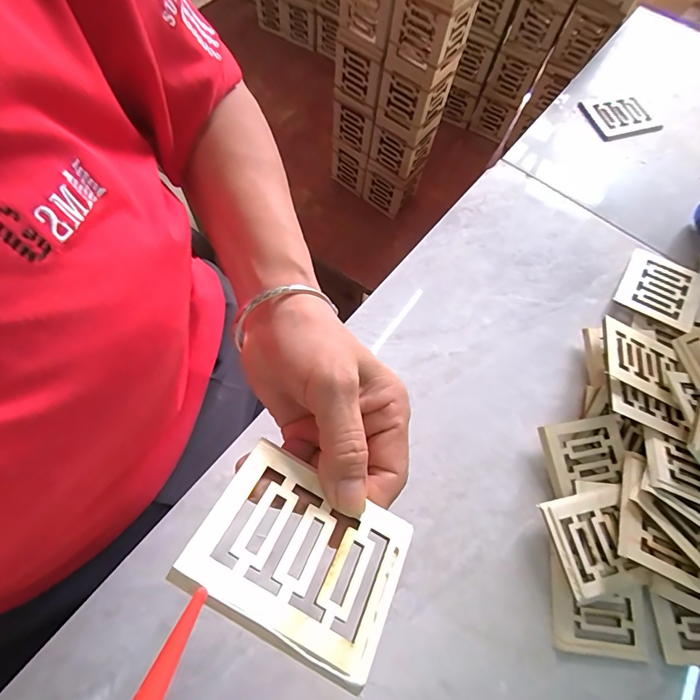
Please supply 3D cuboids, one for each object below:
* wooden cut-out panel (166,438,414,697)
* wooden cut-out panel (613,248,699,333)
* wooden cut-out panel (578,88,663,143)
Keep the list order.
[{"bbox_3d":[-0.019,0.082,0.171,0.081,0.004,0.065,30,47,0],"label":"wooden cut-out panel"},{"bbox_3d":[0.297,-0.059,0.404,0.066,0.005,0.076,29,65,18],"label":"wooden cut-out panel"},{"bbox_3d":[0.328,-0.281,0.505,0.081,0.012,0.064,-14,69,-9],"label":"wooden cut-out panel"}]

